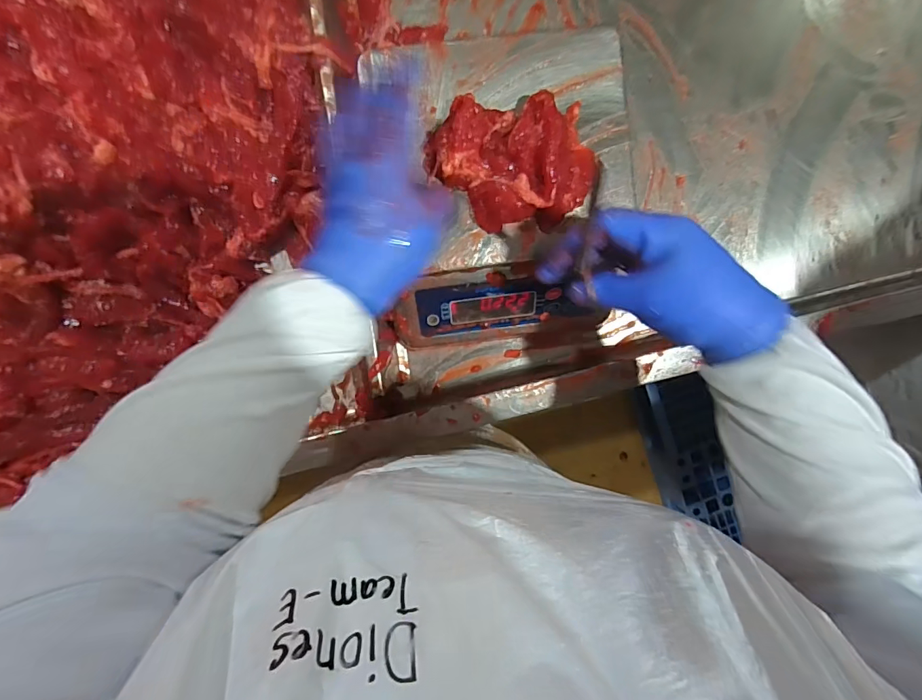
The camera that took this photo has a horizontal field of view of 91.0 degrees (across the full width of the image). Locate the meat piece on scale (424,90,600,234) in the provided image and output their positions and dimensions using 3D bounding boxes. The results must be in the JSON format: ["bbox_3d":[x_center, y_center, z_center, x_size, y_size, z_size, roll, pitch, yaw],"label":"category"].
[{"bbox_3d":[0.043,-0.151,0.368,0.136,0.035,0.099,-1,94,-1],"label":"meat piece on scale"}]

